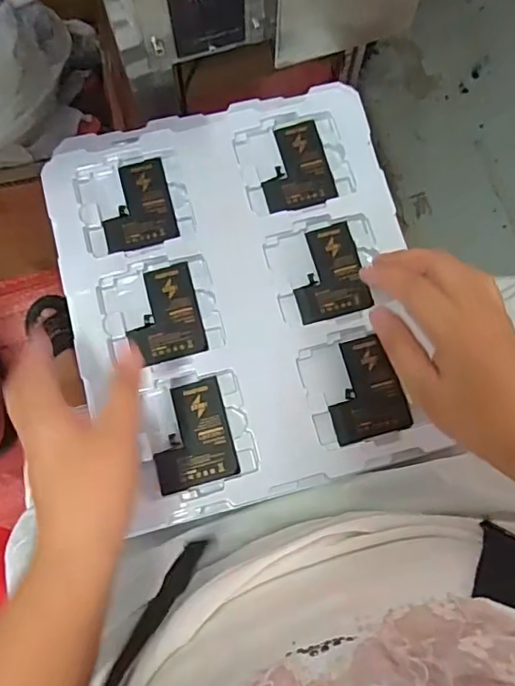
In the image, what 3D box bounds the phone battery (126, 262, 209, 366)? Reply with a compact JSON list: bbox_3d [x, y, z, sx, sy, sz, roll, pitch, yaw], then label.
[{"bbox_3d":[-0.075,-0.024,0.440,0.056,0.005,0.077,-14,77,-4],"label":"phone battery"}]

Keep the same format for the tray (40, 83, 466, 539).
[{"bbox_3d":[-0.012,-0.045,0.442,0.269,0.014,0.324,-14,77,-4],"label":"tray"}]

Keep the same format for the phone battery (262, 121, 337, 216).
[{"bbox_3d":[0.031,-0.151,0.470,0.061,0.004,0.078,-15,77,-4],"label":"phone battery"}]

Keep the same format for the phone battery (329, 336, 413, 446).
[{"bbox_3d":[0.083,0.035,0.429,0.060,0.007,0.076,-15,77,-4],"label":"phone battery"}]

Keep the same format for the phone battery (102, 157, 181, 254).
[{"bbox_3d":[-0.102,-0.117,0.460,0.060,0.004,0.076,-14,77,-4],"label":"phone battery"}]

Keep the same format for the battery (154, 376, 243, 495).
[{"bbox_3d":[-0.051,0.069,0.419,0.060,0.004,0.078,-14,77,-4],"label":"battery"}]

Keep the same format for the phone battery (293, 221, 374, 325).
[{"bbox_3d":[0.057,-0.059,0.449,0.059,0.004,0.076,-14,77,-4],"label":"phone battery"}]

